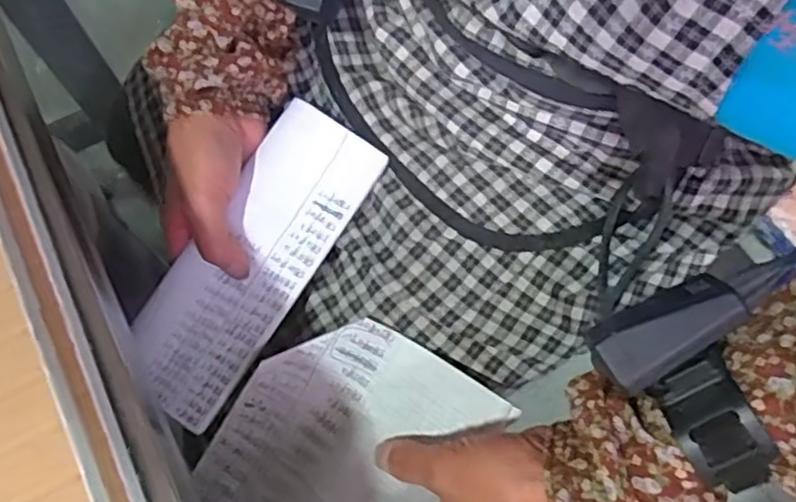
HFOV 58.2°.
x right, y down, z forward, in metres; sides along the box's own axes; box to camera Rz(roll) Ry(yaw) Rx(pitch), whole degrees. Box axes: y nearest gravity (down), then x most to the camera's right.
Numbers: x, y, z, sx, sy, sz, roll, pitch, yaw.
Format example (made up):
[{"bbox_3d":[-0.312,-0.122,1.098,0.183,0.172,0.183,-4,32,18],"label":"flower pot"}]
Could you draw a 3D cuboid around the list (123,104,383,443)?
[{"bbox_3d":[-0.094,0.007,0.449,0.075,0.008,0.205,34,89,2],"label":"list"}]

